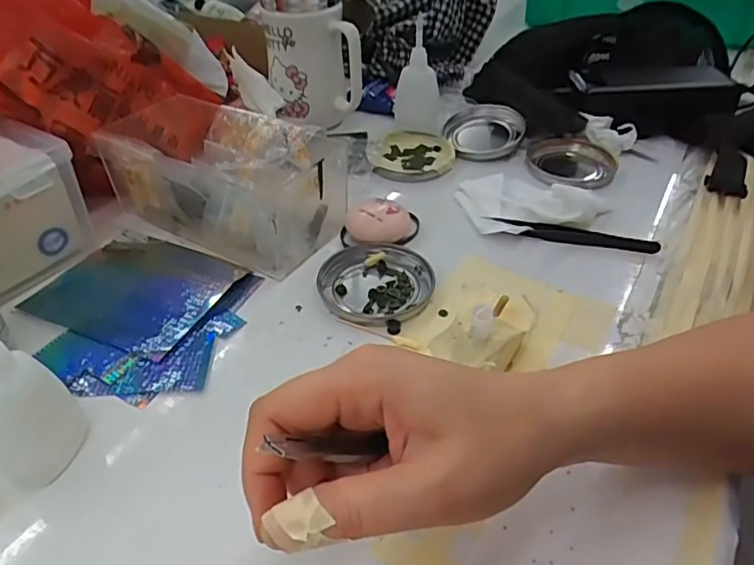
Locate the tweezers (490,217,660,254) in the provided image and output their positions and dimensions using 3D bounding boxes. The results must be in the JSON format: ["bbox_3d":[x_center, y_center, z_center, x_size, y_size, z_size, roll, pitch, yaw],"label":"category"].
[{"bbox_3d":[0.153,-0.037,0.441,0.118,0.008,0.015,10,41,14],"label":"tweezers"}]

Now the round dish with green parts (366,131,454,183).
[{"bbox_3d":[0.032,-0.121,0.537,0.078,0.010,0.082,-1,40,1],"label":"round dish with green parts"}]

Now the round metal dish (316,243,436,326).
[{"bbox_3d":[0.000,0.000,0.399,0.074,0.010,0.076,-1,40,1],"label":"round metal dish"}]

